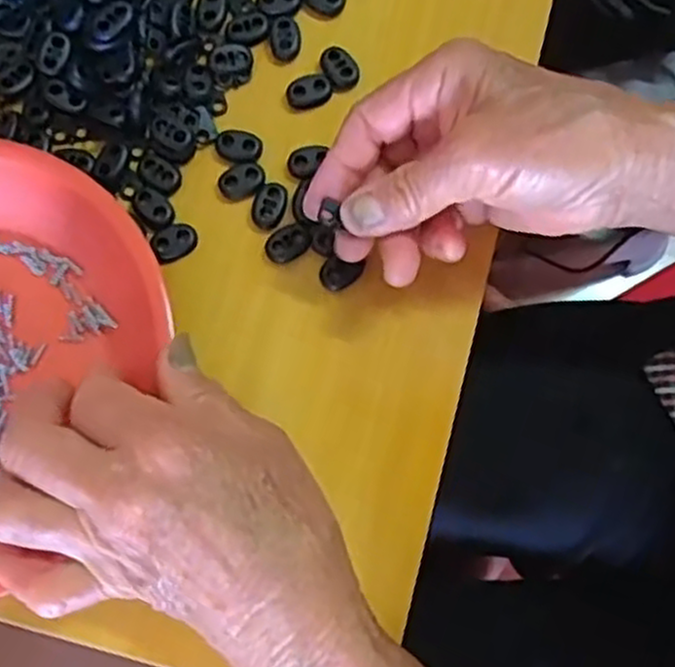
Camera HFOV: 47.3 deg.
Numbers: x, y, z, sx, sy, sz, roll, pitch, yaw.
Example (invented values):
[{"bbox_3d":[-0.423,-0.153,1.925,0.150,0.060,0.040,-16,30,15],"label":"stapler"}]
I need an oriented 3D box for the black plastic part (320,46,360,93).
[{"bbox_3d":[0.001,-0.128,0.371,0.016,0.004,0.022,-32,81,-6],"label":"black plastic part"}]

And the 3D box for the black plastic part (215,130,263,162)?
[{"bbox_3d":[-0.047,-0.089,0.364,0.022,0.005,0.014,14,80,2],"label":"black plastic part"}]

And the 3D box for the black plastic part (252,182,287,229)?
[{"bbox_3d":[-0.032,-0.060,0.358,0.014,0.006,0.021,21,80,4],"label":"black plastic part"}]

